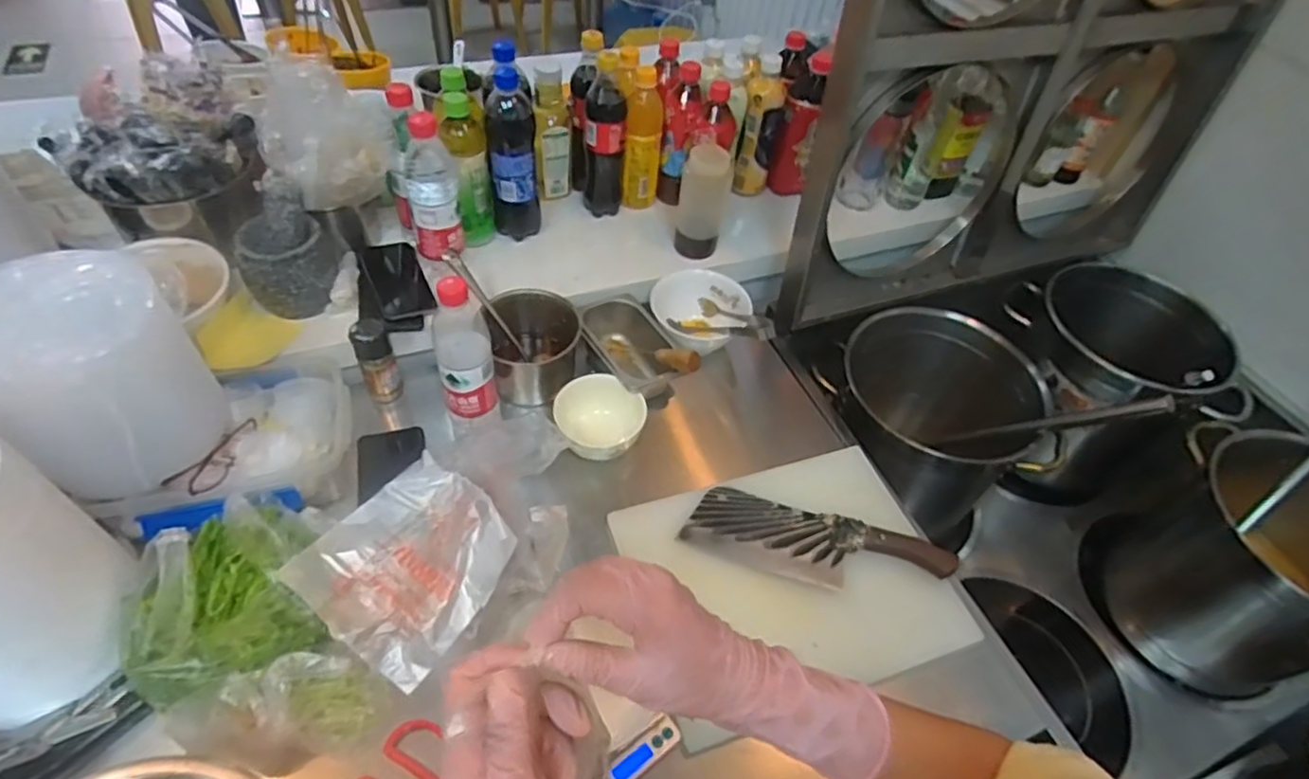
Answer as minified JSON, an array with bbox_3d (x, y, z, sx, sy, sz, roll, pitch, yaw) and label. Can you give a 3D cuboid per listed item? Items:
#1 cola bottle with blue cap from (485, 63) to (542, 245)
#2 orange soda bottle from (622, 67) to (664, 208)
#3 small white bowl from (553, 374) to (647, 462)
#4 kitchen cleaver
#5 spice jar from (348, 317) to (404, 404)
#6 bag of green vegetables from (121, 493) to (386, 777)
[{"bbox_3d":[-0.192,-0.313,0.925,0.070,0.215,0.059,-3,50,-9],"label":"cola bottle with blue cap"},{"bbox_3d":[-0.016,-0.374,1.015,0.055,0.188,0.074,8,49,1],"label":"orange soda bottle"},{"bbox_3d":[-0.067,0.037,0.835,0.111,0.049,0.105,0,50,-7],"label":"small white bowl"},{"bbox_3d":[0.184,0.175,0.763,0.288,0.032,0.085,15,50,7],"label":"kitchen cleaver"},{"bbox_3d":[-0.344,-0.035,0.837,0.041,0.117,0.035,-21,55,-22],"label":"spice jar"},{"bbox_3d":[-0.366,0.215,0.604,0.173,0.115,0.236,-22,55,-23],"label":"bag of green vegetables"}]

